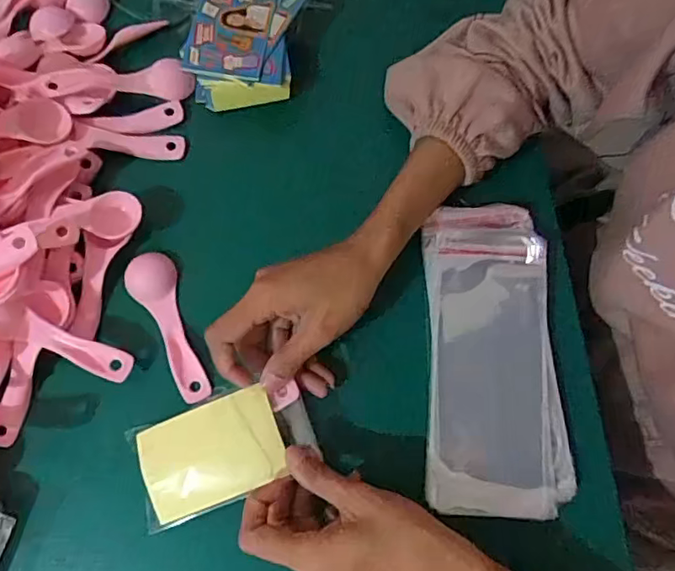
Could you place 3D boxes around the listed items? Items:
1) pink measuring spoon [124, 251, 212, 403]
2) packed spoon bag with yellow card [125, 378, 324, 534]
[{"bbox_3d":[-0.119,0.028,0.378,0.034,0.011,0.113,-24,75,-7],"label":"pink measuring spoon"},{"bbox_3d":[-0.075,0.103,0.347,0.115,0.027,0.066,-21,75,-6],"label":"packed spoon bag with yellow card"}]

